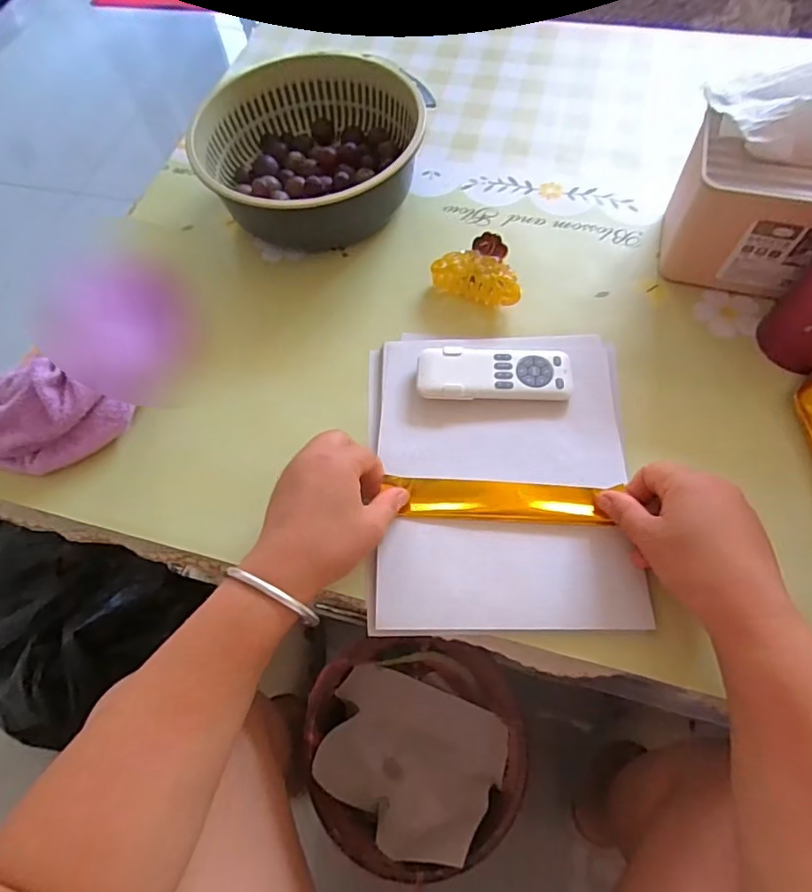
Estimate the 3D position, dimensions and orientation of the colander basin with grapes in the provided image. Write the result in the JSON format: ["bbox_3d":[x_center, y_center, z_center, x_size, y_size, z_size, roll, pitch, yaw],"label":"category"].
[{"bbox_3d":[-0.098,-0.308,0.548,0.209,0.078,0.201,-1,64,3],"label":"colander basin with grapes"}]

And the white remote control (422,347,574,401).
[{"bbox_3d":[0.074,-0.060,0.440,0.125,0.014,0.048,1,64,4],"label":"white remote control"}]

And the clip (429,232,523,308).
[{"bbox_3d":[0.070,-0.159,0.486,0.083,0.039,0.049,30,69,17],"label":"clip"}]

